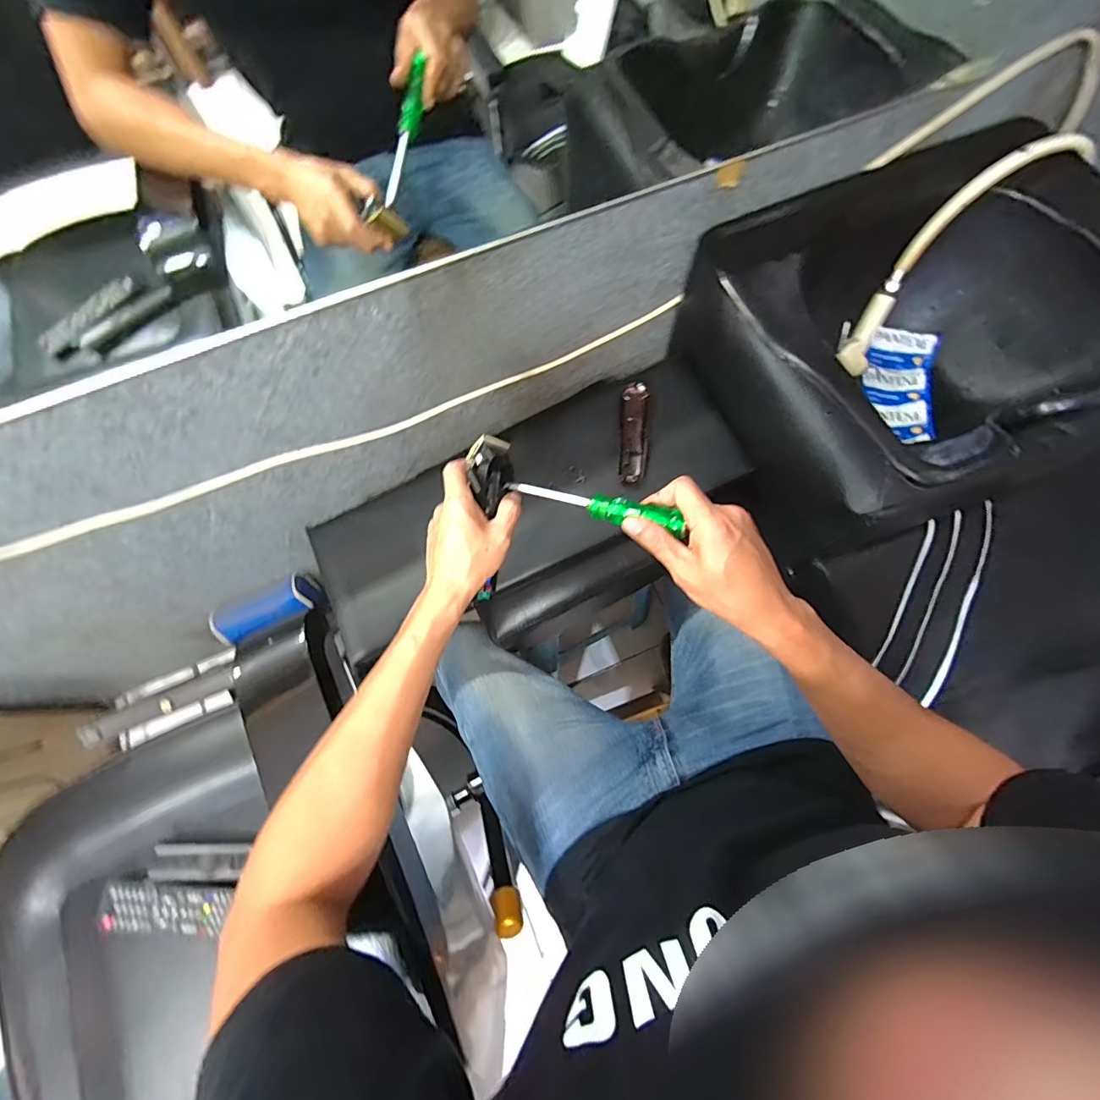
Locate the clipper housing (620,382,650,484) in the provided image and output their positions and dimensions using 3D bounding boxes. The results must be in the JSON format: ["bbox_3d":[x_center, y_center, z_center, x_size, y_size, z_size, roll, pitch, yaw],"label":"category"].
[{"bbox_3d":[0.117,-0.161,0.649,0.035,0.022,0.143,4,74,2],"label":"clipper housing"}]

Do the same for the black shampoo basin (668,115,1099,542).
[{"bbox_3d":[0.478,-0.272,0.647,0.512,0.196,0.425,-20,74,-5],"label":"black shampoo basin"}]

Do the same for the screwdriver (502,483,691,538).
[{"bbox_3d":[0.035,-0.045,0.445,0.190,0.017,0.022,16,73,31],"label":"screwdriver"}]

